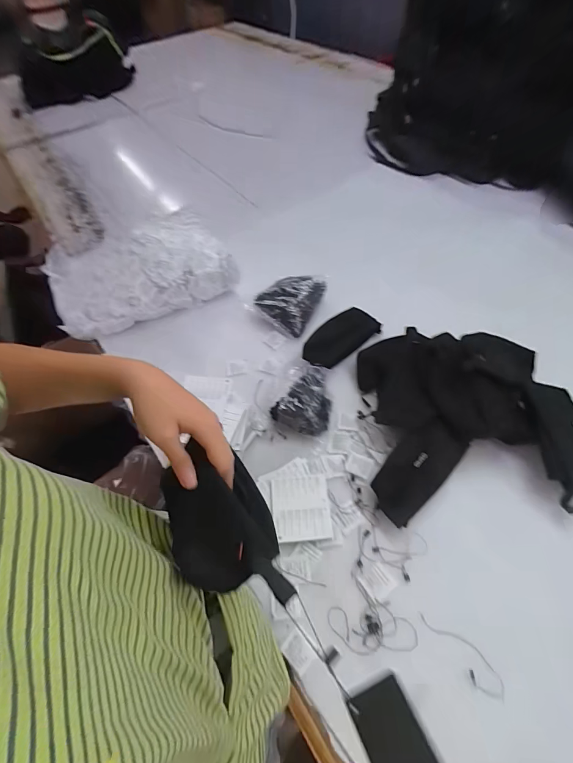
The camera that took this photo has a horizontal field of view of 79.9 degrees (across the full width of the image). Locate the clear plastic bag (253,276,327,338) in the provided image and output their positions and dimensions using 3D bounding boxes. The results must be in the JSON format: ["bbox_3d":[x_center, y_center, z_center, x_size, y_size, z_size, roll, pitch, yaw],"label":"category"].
[{"bbox_3d":[0.024,-0.193,0.797,0.126,0.051,0.168,38,66,24],"label":"clear plastic bag"}]

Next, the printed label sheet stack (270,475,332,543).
[{"bbox_3d":[0.023,0.202,0.546,0.090,0.015,0.097,-5,57,1],"label":"printed label sheet stack"}]

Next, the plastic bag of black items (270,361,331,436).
[{"bbox_3d":[0.038,0.026,0.638,0.103,0.082,0.137,20,60,16],"label":"plastic bag of black items"}]

